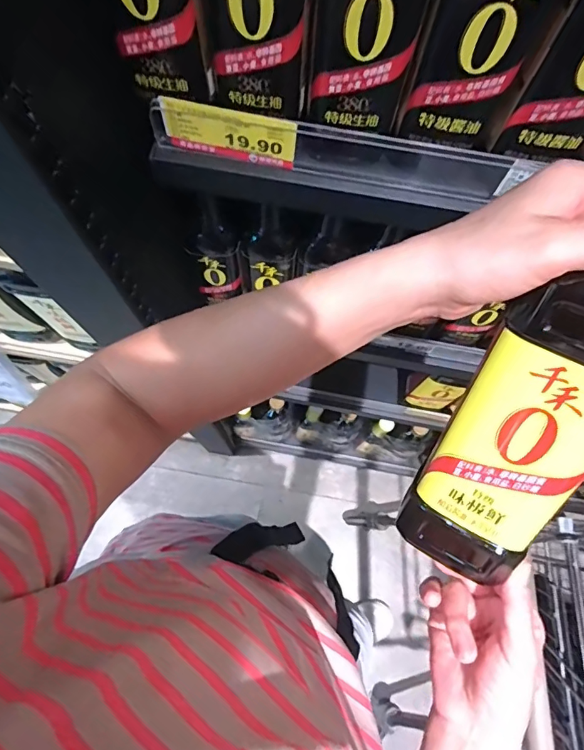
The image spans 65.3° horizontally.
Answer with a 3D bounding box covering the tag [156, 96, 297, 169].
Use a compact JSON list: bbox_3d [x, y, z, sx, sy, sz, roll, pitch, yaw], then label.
[{"bbox_3d":[-0.043,-0.168,0.317,0.091,0.039,0.004,10,70,-1],"label":"tag"}]

